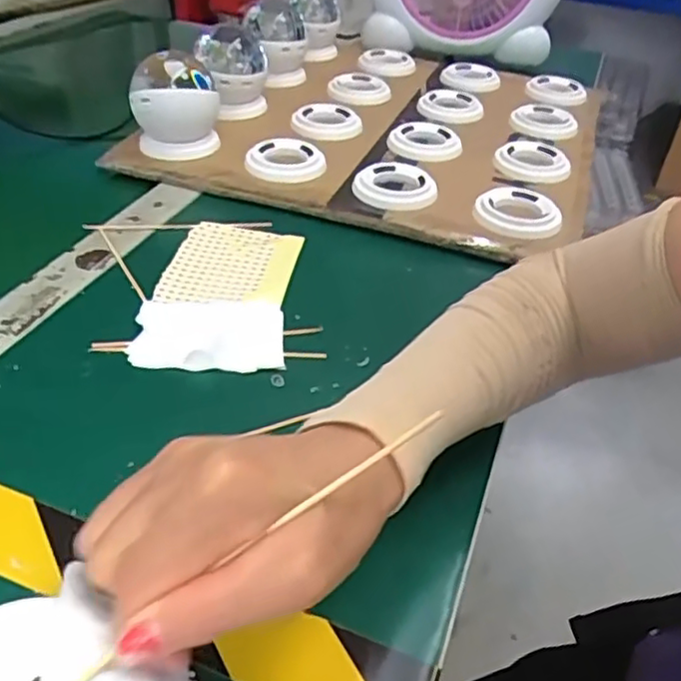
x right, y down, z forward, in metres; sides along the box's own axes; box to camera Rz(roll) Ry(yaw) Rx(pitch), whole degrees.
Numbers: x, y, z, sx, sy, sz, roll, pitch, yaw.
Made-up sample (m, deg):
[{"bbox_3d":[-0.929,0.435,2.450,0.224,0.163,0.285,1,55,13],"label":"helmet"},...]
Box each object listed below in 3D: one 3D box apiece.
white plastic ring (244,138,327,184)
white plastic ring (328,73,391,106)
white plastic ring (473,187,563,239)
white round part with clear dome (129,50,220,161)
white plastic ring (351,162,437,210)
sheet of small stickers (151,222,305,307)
[{"bbox_3d":[-0.050,-0.160,0.598,0.070,0.018,0.070,3,39,-3],"label":"white plastic ring"},{"bbox_3d":[0.023,-0.287,0.753,0.072,0.011,0.076,3,39,-3],"label":"white plastic ring"},{"bbox_3d":[0.146,-0.105,0.549,0.068,0.014,0.069,3,39,-3],"label":"white plastic ring"},{"bbox_3d":[-0.149,-0.212,0.603,0.070,0.080,0.072,2,40,-4],"label":"white round part with clear dome"},{"bbox_3d":[0.044,-0.134,0.574,0.072,0.014,0.074,3,39,-3],"label":"white plastic ring"},{"bbox_3d":[-0.080,-0.056,0.494,0.089,0.007,0.103,8,39,3],"label":"sheet of small stickers"}]

